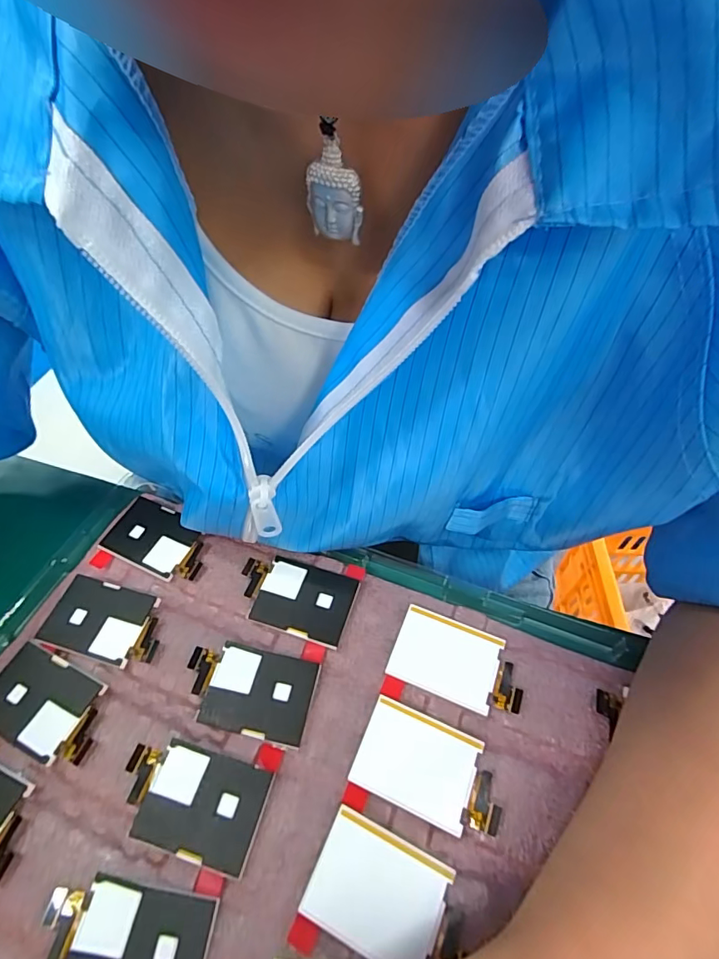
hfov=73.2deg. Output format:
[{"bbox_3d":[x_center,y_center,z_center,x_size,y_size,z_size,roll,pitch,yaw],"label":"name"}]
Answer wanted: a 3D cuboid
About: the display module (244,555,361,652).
[{"bbox_3d":[-0.033,0.058,0.241,0.058,0.005,0.034,15,56,13],"label":"display module"}]

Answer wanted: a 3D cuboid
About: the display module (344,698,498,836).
[{"bbox_3d":[0.028,0.117,0.197,0.057,0.005,0.035,18,57,15],"label":"display module"}]

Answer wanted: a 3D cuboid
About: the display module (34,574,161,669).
[{"bbox_3d":[-0.123,0.069,0.235,0.057,0.004,0.035,12,58,8],"label":"display module"}]

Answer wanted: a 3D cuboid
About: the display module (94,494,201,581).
[{"bbox_3d":[-0.107,0.034,0.263,0.056,0.010,0.035,19,57,15],"label":"display module"}]

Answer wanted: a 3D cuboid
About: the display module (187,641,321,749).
[{"bbox_3d":[-0.050,0.094,0.216,0.058,0.006,0.034,10,55,9],"label":"display module"}]

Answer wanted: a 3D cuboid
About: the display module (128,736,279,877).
[{"bbox_3d":[-0.067,0.127,0.192,0.057,0.006,0.034,11,55,10],"label":"display module"}]

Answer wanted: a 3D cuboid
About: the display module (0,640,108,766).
[{"bbox_3d":[-0.138,0.100,0.213,0.057,0.005,0.036,21,58,16],"label":"display module"}]

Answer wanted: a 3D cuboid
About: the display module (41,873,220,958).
[{"bbox_3d":[-0.081,0.161,0.166,0.058,0.005,0.034,6,55,6],"label":"display module"}]

